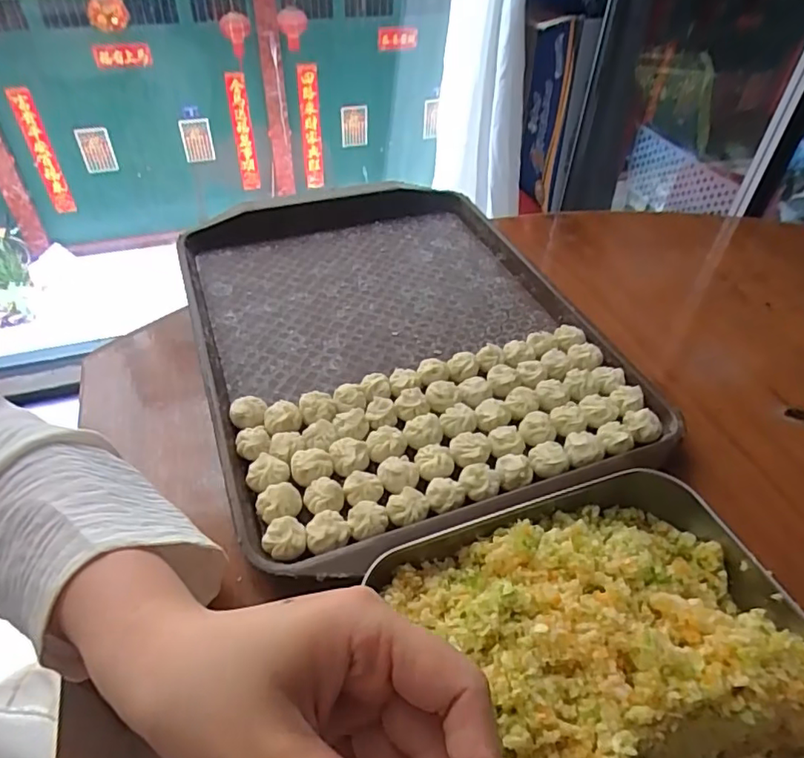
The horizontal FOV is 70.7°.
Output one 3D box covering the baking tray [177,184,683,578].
[{"bbox_3d":[-0.009,-0.048,0.468,0.296,0.024,0.394,-14,47,-17],"label":"baking tray"}]

